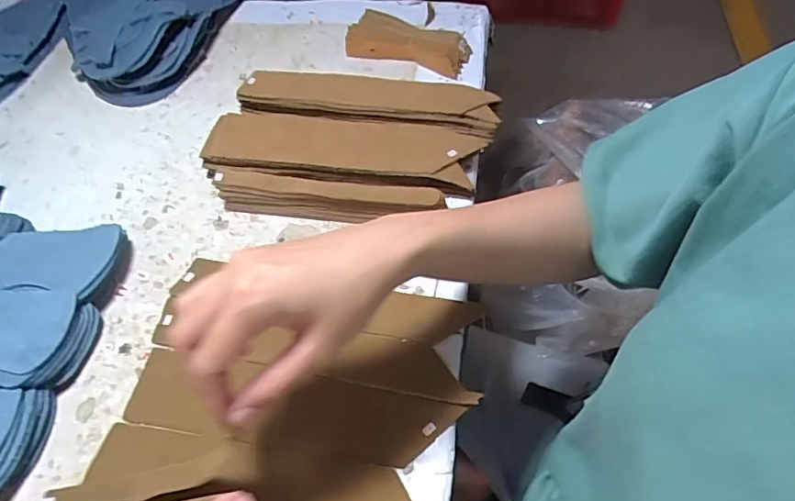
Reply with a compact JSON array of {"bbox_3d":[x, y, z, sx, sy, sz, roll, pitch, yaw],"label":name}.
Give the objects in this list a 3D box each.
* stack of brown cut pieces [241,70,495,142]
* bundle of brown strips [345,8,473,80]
[{"bbox_3d":[-0.028,-0.135,0.497,0.240,0.034,0.053,7,56,8],"label":"stack of brown cut pieces"},{"bbox_3d":[0.011,-0.226,0.564,0.134,0.024,0.063,17,59,15],"label":"bundle of brown strips"}]

